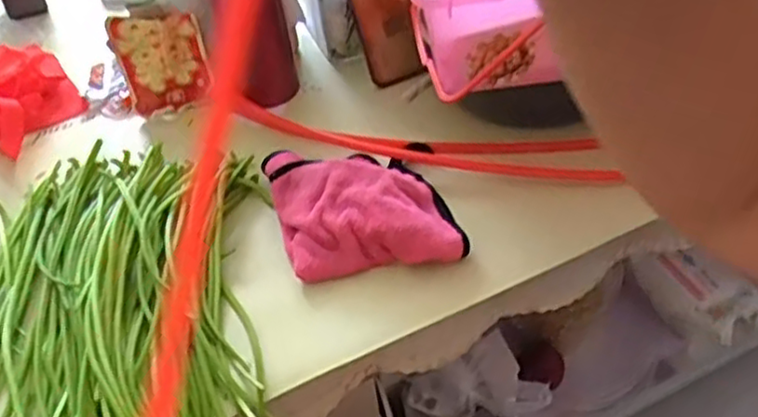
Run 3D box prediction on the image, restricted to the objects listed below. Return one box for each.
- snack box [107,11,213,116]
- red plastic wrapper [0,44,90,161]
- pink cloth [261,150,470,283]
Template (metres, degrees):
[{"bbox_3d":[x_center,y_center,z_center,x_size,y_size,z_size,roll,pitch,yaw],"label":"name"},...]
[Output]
[{"bbox_3d":[-0.217,-0.147,0.715,0.084,0.099,0.017,-13,17,1],"label":"snack box"},{"bbox_3d":[-0.380,-0.118,0.736,0.119,0.062,0.153,-32,50,-24],"label":"red plastic wrapper"},{"bbox_3d":[-0.016,-0.007,0.585,0.131,0.043,0.147,-14,45,-8],"label":"pink cloth"}]

